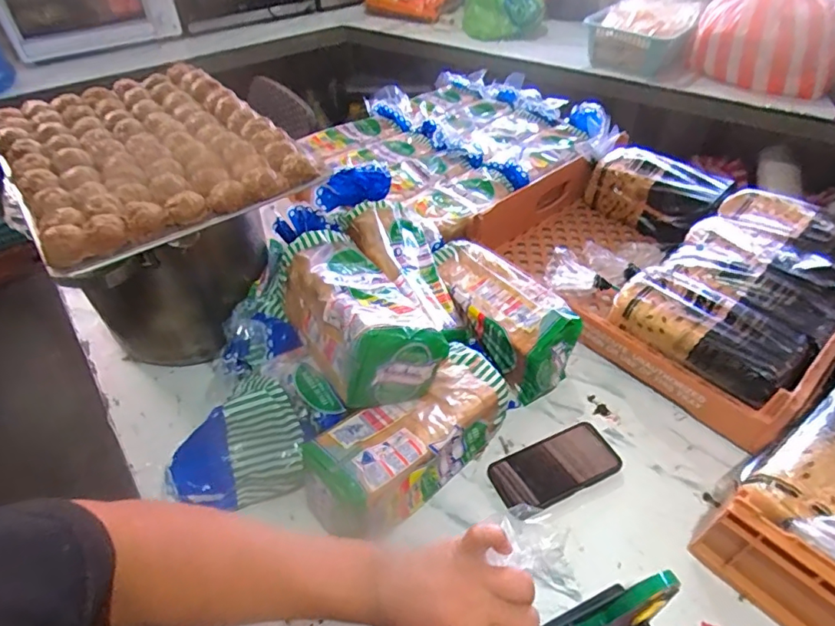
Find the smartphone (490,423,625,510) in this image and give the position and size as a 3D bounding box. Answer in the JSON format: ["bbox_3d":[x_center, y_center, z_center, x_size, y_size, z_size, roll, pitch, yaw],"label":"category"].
[{"bbox_3d":[0.184,0.203,0.677,0.170,0.009,0.080,-20,47,-17],"label":"smartphone"}]

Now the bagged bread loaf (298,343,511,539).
[{"bbox_3d":[-0.006,0.160,0.647,0.269,0.114,0.114,-34,53,-28],"label":"bagged bread loaf"}]

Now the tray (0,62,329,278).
[{"bbox_3d":[-0.373,-0.235,0.693,0.314,0.037,0.452,-30,52,-25],"label":"tray"}]

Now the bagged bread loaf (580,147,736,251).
[{"bbox_3d":[0.479,-0.238,1.034,0.237,0.094,0.159,30,53,27],"label":"bagged bread loaf"}]

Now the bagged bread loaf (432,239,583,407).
[{"bbox_3d":[0.125,0.001,0.807,0.126,0.118,0.271,-25,50,-22],"label":"bagged bread loaf"}]

